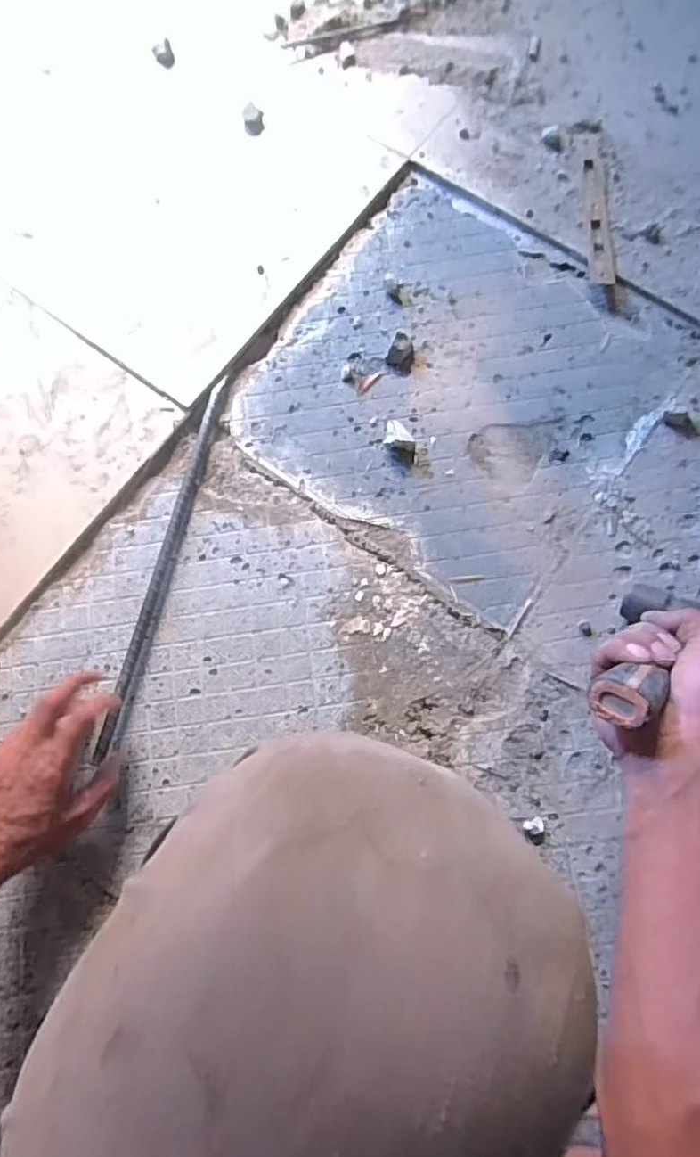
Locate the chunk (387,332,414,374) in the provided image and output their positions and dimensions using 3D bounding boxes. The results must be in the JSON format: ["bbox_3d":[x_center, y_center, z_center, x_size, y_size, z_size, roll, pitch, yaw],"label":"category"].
[{"bbox_3d":[0.056,-0.238,0.628,0.029,0.018,0.031,31,80,8],"label":"chunk"}]

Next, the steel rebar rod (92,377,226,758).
[{"bbox_3d":[-0.180,-0.021,0.580,0.014,0.011,0.386,13,76,4],"label":"steel rebar rod"}]

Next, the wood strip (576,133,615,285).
[{"bbox_3d":[0.273,-0.414,0.661,0.026,0.008,0.195,-1,77,1],"label":"wood strip"}]

